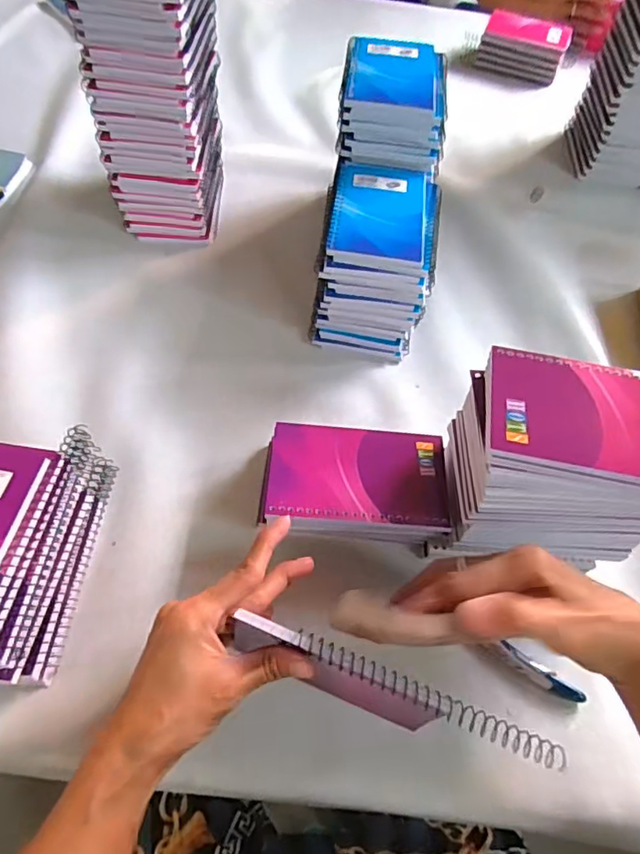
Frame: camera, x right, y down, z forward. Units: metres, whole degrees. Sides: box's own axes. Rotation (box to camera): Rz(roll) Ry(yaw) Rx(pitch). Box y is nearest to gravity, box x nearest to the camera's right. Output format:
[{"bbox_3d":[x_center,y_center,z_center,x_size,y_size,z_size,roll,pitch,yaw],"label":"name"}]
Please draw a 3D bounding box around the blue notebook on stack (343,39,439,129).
[{"bbox_3d":[0.067,-0.330,0.515,0.085,0.022,0.127,6,55,-2],"label":"blue notebook on stack"}]

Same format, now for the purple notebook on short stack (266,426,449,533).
[{"bbox_3d":[0.029,0.035,0.400,0.129,0.005,0.081,5,55,-2],"label":"purple notebook on short stack"}]

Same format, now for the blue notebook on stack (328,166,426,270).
[{"bbox_3d":[0.053,-0.191,0.484,0.084,0.008,0.131,9,55,0],"label":"blue notebook on stack"}]

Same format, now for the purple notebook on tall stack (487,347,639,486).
[{"bbox_3d":[0.169,-0.007,0.335,0.130,0.012,0.080,12,55,3],"label":"purple notebook on tall stack"}]

